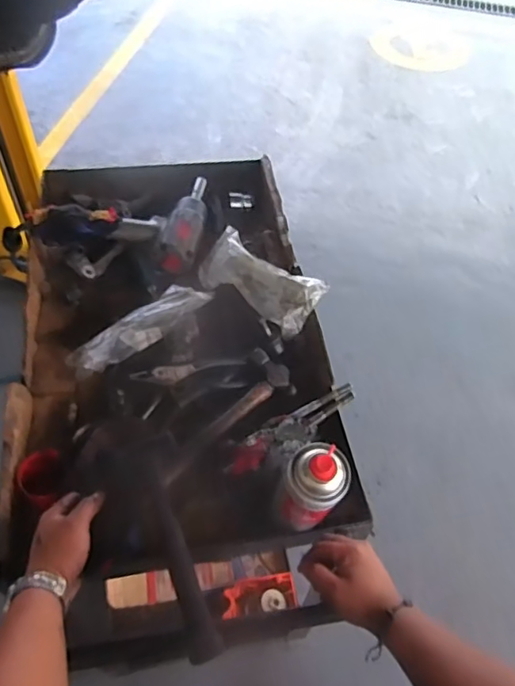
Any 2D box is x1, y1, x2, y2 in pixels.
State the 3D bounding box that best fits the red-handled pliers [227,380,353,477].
[{"bbox_3d":[0.049,0.118,0.770,0.218,0.038,0.055,-25,59,-22],"label":"red-handled pliers"}]

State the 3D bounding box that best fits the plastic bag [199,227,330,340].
[{"bbox_3d":[-0.001,-0.116,0.939,0.245,0.058,0.105,37,59,22],"label":"plastic bag"}]

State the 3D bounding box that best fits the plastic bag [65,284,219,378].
[{"bbox_3d":[-0.189,-0.026,0.877,0.241,0.043,0.062,-32,61,-25],"label":"plastic bag"}]

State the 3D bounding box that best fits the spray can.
[{"bbox_3d":[0.058,0.173,0.613,0.069,0.168,0.064,23,54,13],"label":"spray can"}]

